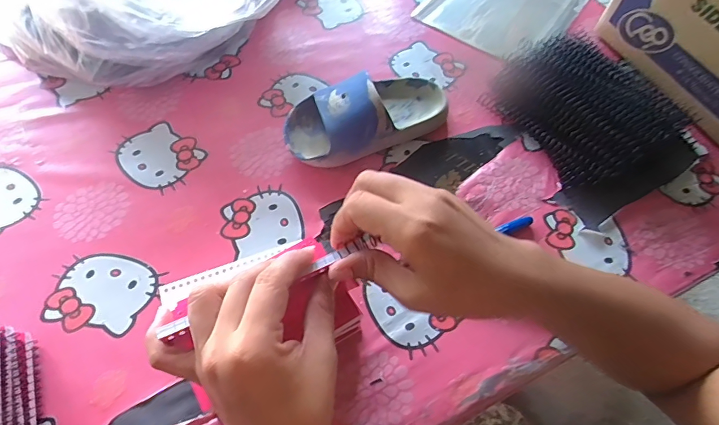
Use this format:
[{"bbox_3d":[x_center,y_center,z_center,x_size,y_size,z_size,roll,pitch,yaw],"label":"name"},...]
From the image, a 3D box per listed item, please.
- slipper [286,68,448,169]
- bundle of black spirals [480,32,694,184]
[{"bbox_3d":[0.009,-0.104,0.435,0.175,0.060,0.083,-21,65,-12],"label":"slipper"},{"bbox_3d":[0.232,-0.116,0.443,0.134,0.063,0.176,-28,66,-15],"label":"bundle of black spirals"}]

